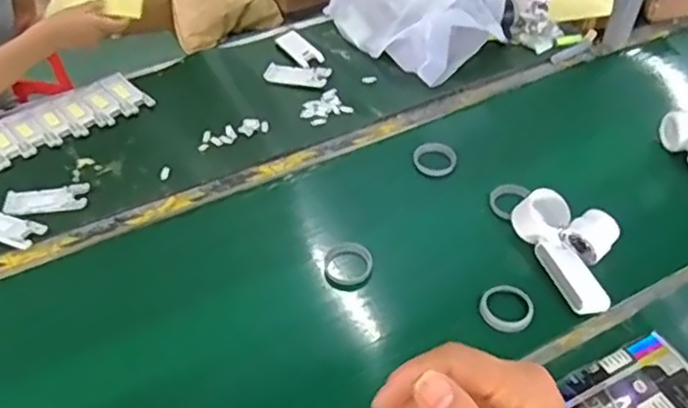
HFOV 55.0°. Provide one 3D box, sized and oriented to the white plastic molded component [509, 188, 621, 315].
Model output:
[{"bbox_3d":[0.280,0.051,0.805,0.090,0.060,0.166,-16,47,-14],"label":"white plastic molded component"}]

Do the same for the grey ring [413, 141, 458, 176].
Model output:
[{"bbox_3d":[0.135,-0.068,0.961,0.058,0.013,0.069,26,51,24],"label":"grey ring"}]

